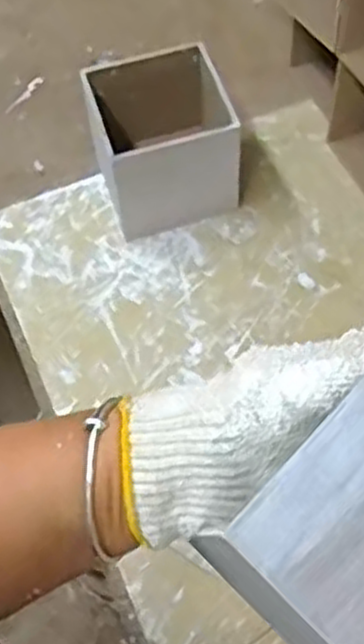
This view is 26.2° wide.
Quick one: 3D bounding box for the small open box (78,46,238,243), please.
[{"bbox_3d":[-0.018,-0.161,0.707,0.113,0.108,0.119,-18,58,-8],"label":"small open box"}]

